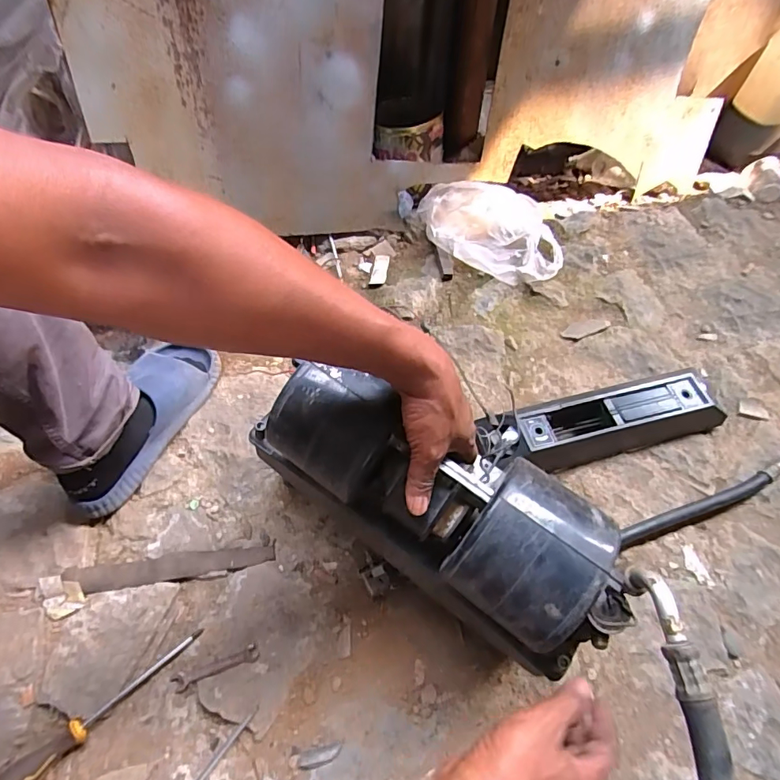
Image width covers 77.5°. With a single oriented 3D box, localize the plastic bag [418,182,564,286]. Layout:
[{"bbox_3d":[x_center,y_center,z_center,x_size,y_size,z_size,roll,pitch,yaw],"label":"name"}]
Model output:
[{"bbox_3d":[0.190,-0.294,0.909,0.276,0.109,0.156,7,59,3],"label":"plastic bag"}]

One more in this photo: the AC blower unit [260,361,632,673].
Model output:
[{"bbox_3d":[0.029,0.113,0.468,0.318,0.172,0.124,29,63,13],"label":"AC blower unit"}]

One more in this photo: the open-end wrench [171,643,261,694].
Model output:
[{"bbox_3d":[-0.209,0.336,0.585,0.107,0.004,0.020,-22,68,-3],"label":"open-end wrench"}]

